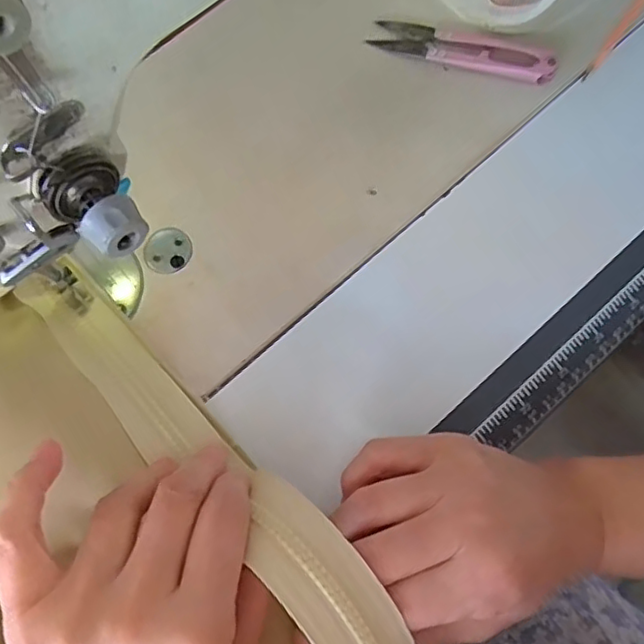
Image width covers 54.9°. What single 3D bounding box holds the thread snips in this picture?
[{"bbox_3d":[0.078,-0.153,0.344,0.100,0.010,0.023,18,74,7],"label":"thread snips"}]

